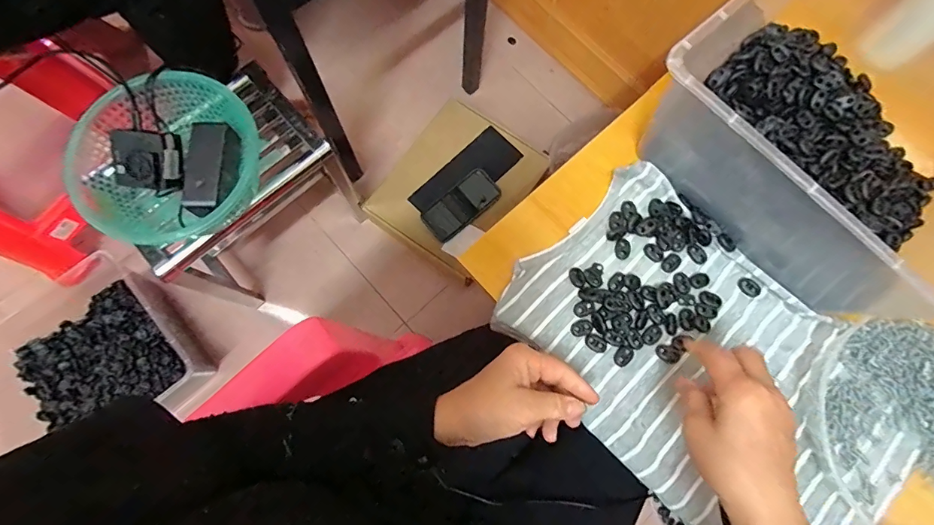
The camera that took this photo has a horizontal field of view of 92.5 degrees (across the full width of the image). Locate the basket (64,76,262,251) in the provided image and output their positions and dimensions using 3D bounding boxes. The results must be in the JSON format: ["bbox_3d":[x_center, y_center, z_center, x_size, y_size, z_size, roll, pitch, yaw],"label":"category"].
[{"bbox_3d":[-0.422,-0.126,0.628,0.227,0.092,0.223,0,77,-1],"label":"basket"}]

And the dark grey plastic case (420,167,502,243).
[{"bbox_3d":[-0.011,-0.120,0.940,0.167,0.007,0.082,-42,102,-6],"label":"dark grey plastic case"}]

